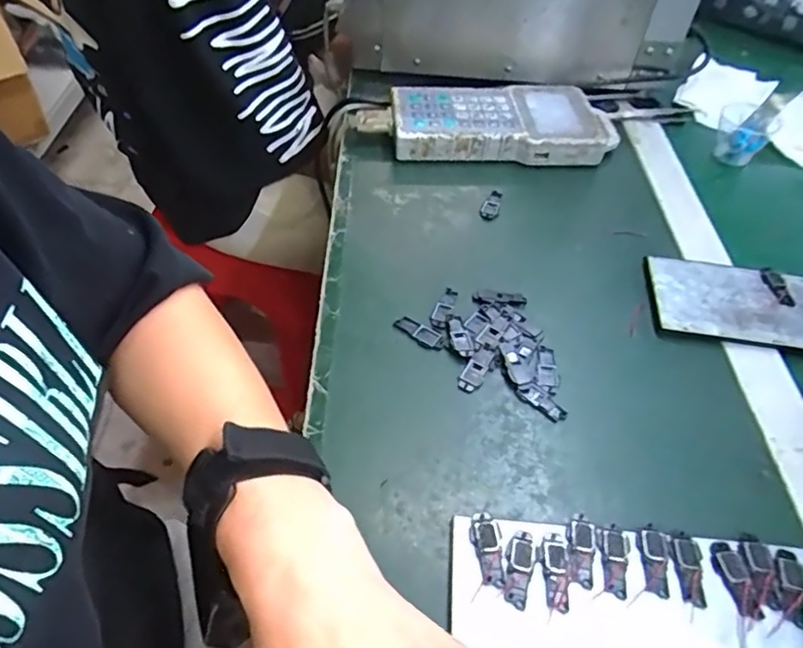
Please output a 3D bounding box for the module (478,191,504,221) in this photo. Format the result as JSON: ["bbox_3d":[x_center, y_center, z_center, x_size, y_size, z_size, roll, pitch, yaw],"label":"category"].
[{"bbox_3d":[0.081,-0.107,0.541,0.016,0.008,0.038,13,49,7],"label":"module"}]

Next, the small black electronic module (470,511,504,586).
[{"bbox_3d":[0.047,0.122,0.330,0.016,0.005,0.040,1,48,-3],"label":"small black electronic module"}]

